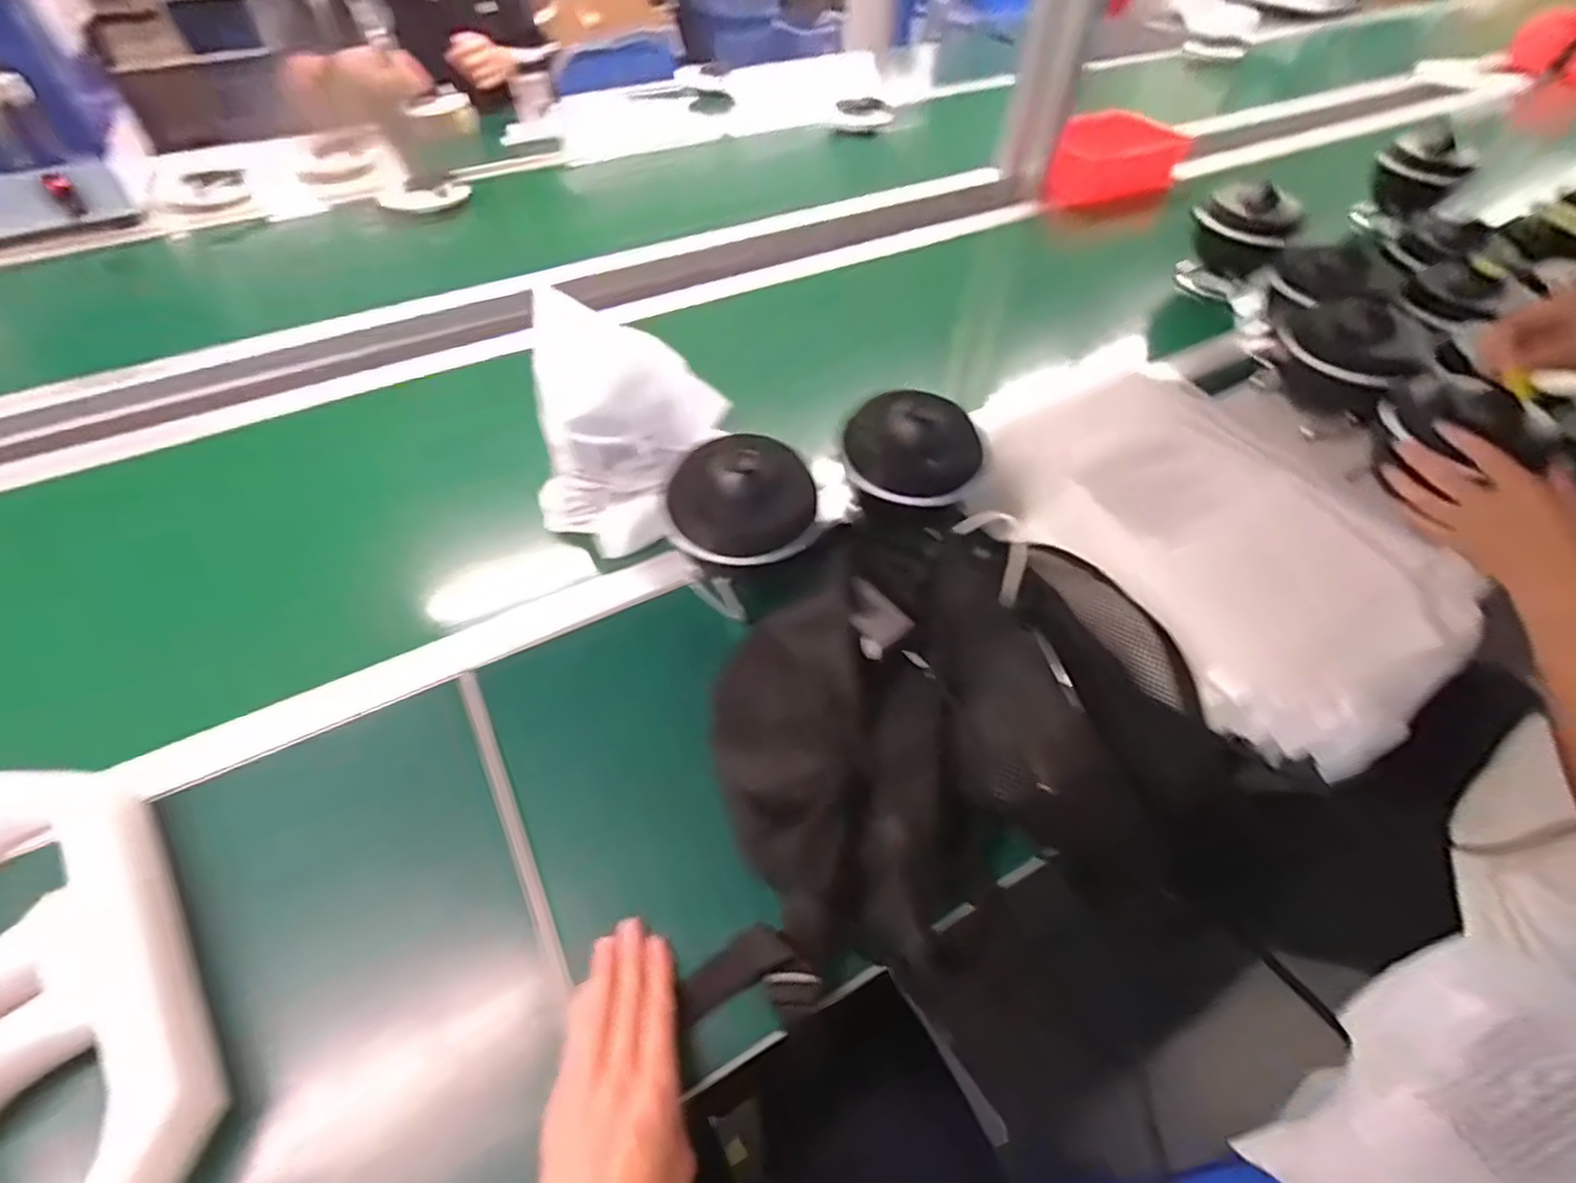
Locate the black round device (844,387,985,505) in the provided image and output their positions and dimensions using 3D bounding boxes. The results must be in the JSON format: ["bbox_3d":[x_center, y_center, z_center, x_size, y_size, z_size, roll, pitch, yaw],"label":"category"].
[{"bbox_3d":[0.115,-0.127,0.618,0.119,0.056,0.103,11,88,12],"label":"black round device"}]

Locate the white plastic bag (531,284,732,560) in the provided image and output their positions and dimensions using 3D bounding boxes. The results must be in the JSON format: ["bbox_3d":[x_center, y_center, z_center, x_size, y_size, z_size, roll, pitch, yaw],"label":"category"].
[{"bbox_3d":[-0.166,-0.166,0.657,0.175,0.150,0.218,-17,53,-13],"label":"white plastic bag"}]

